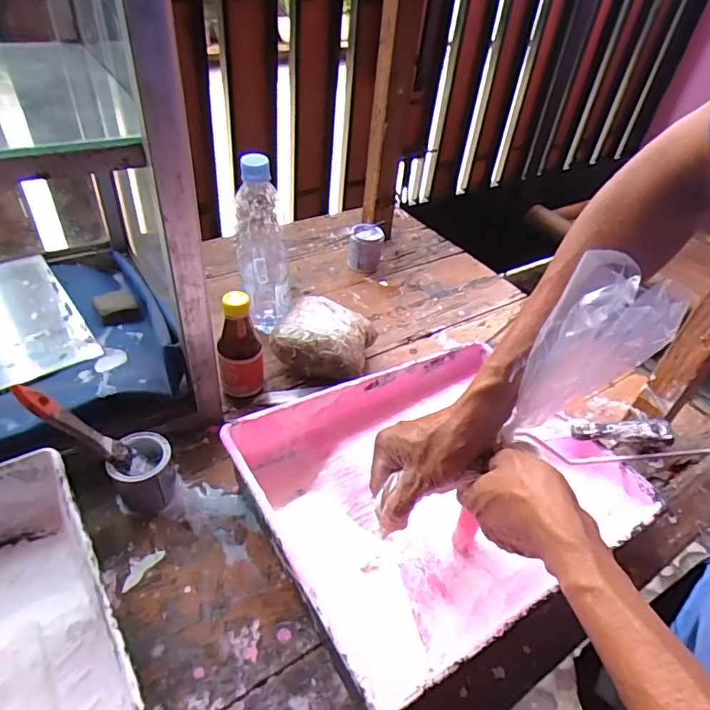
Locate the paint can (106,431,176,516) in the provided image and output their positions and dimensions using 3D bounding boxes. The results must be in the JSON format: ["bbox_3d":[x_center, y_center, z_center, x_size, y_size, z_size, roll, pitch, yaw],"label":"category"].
[{"bbox_3d":[-0.208,0.116,0.494,0.055,0.062,0.054,3,41,-3],"label":"paint can"}]

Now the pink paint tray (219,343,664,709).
[{"bbox_3d":[0.083,0.125,0.503,0.345,0.076,0.261,-20,47,-26],"label":"pink paint tray"}]

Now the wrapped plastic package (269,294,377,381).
[{"bbox_3d":[-0.042,-0.016,0.652,0.123,0.075,0.095,15,42,10],"label":"wrapped plastic package"}]

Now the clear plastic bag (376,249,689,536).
[{"bbox_3d":[0.151,0.002,0.351,0.059,0.143,0.054,8,36,-31],"label":"clear plastic bag"}]

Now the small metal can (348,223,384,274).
[{"bbox_3d":[0.018,-0.180,0.857,0.056,0.070,0.060,3,41,-3],"label":"small metal can"}]

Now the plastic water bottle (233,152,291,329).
[{"bbox_3d":[-0.120,-0.139,0.647,0.065,0.241,0.066,-2,42,-10],"label":"plastic water bottle"}]

